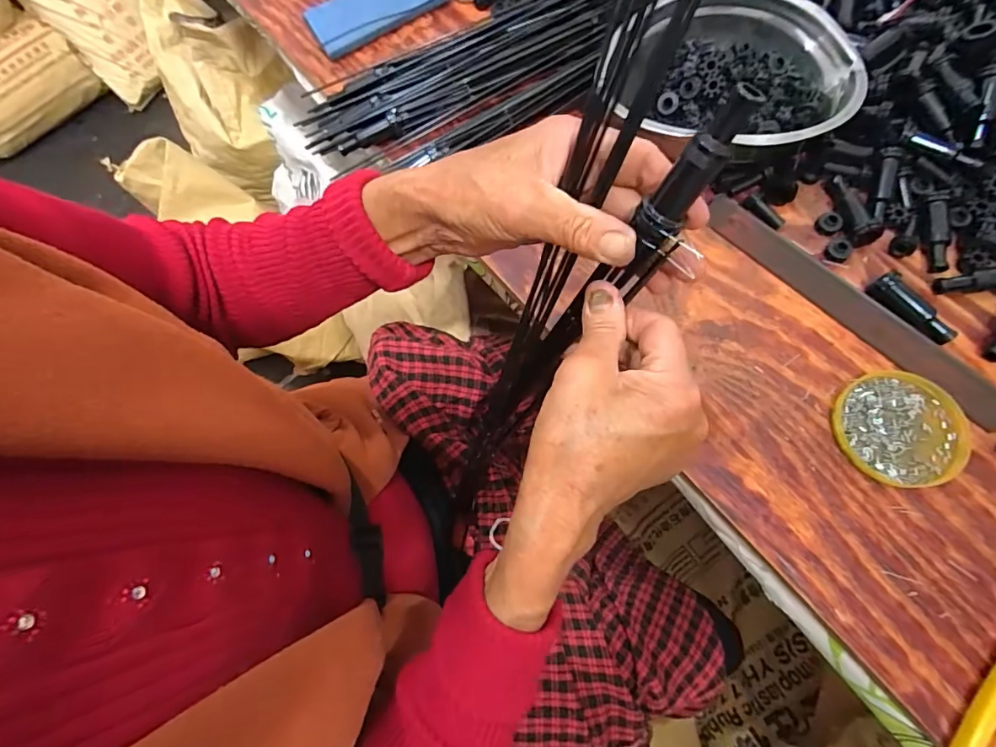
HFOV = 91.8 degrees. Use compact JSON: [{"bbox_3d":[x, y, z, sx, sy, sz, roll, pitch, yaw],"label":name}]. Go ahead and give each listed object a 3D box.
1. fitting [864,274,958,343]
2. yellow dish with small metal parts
[{"bbox_3d":[0.320,-0.050,0.372,0.067,0.017,0.021,43,77,14],"label":"fitting"},{"bbox_3d":[0.293,0.040,0.352,0.085,0.012,0.082,4,71,2],"label":"yellow dish with small metal parts"}]

